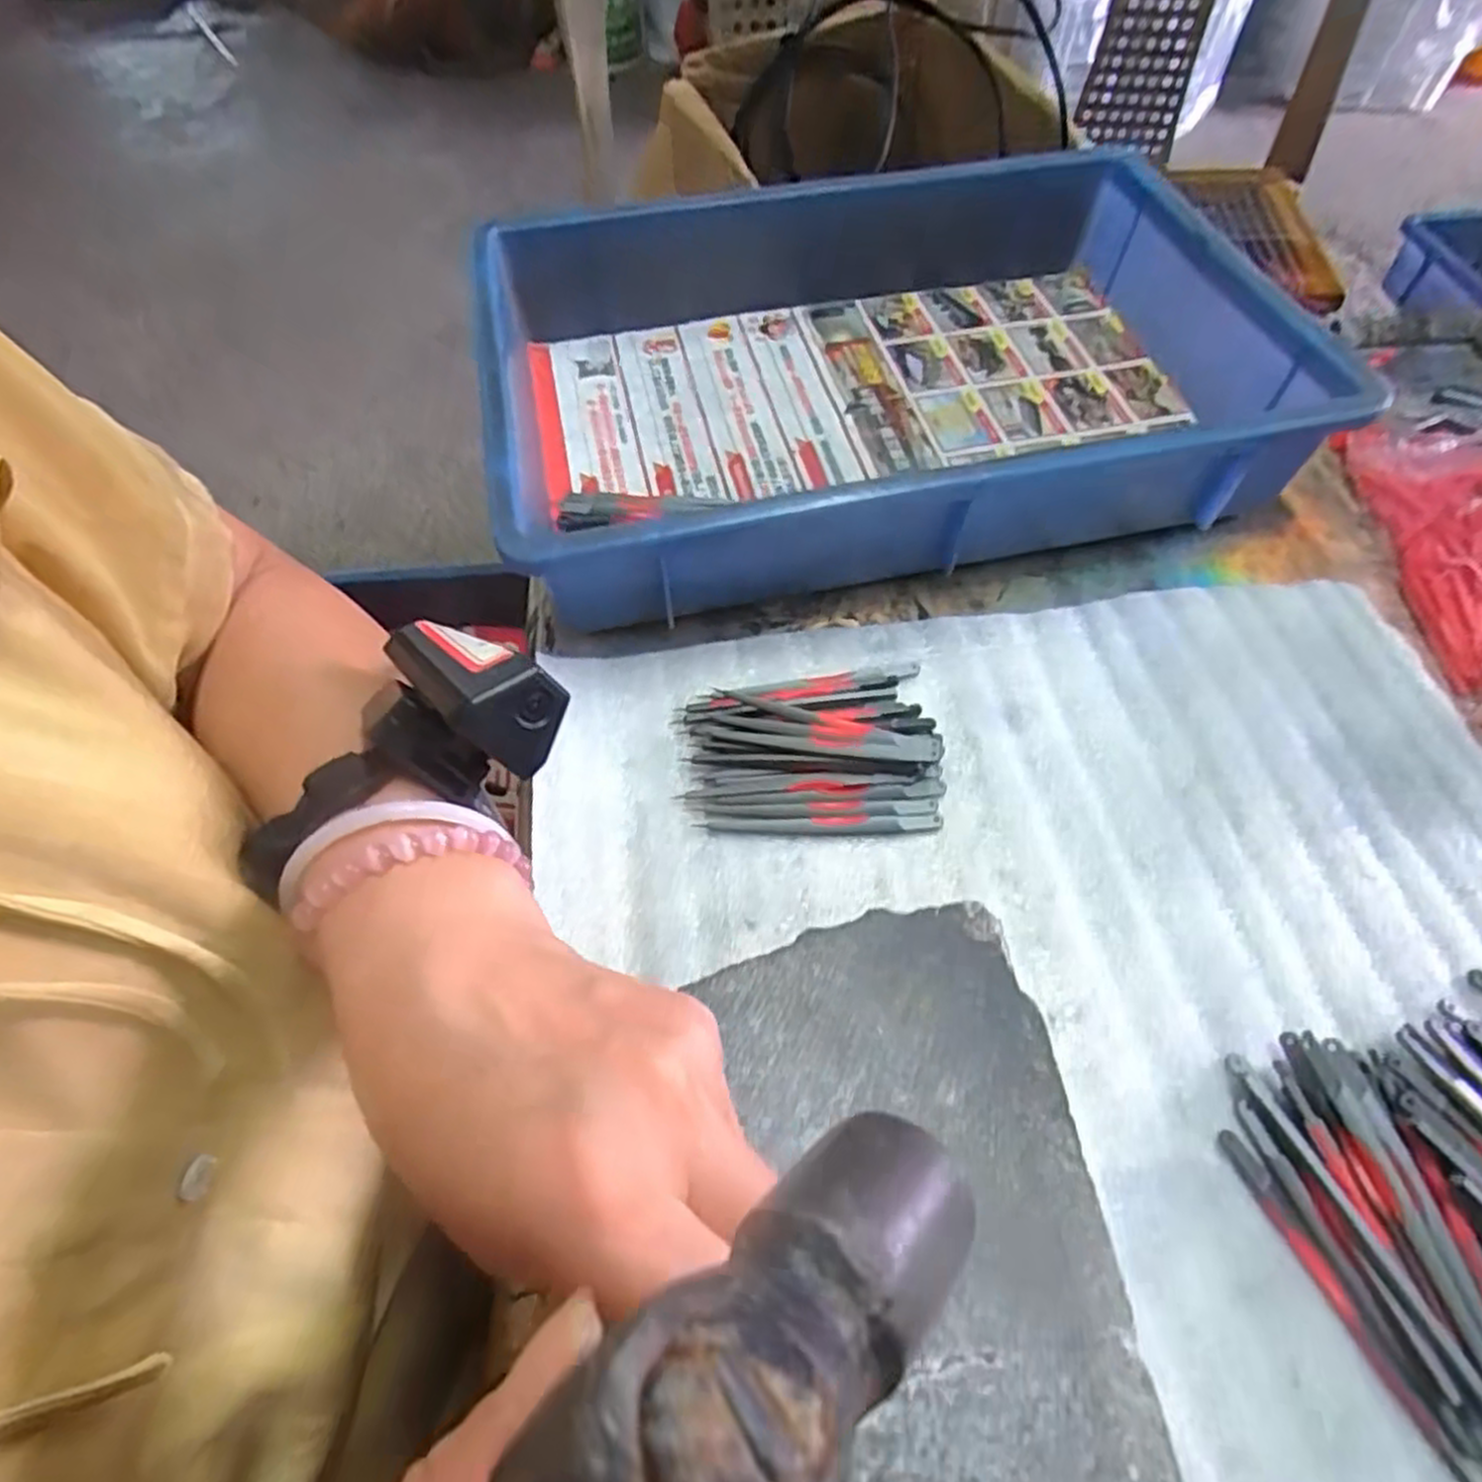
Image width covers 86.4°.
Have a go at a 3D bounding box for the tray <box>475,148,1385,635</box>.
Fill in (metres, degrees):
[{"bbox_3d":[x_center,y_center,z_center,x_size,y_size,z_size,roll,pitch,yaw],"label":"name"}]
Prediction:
[{"bbox_3d":[0.077,-0.219,0.462,0.426,0.078,0.289,-11,59,-6],"label":"tray"}]

